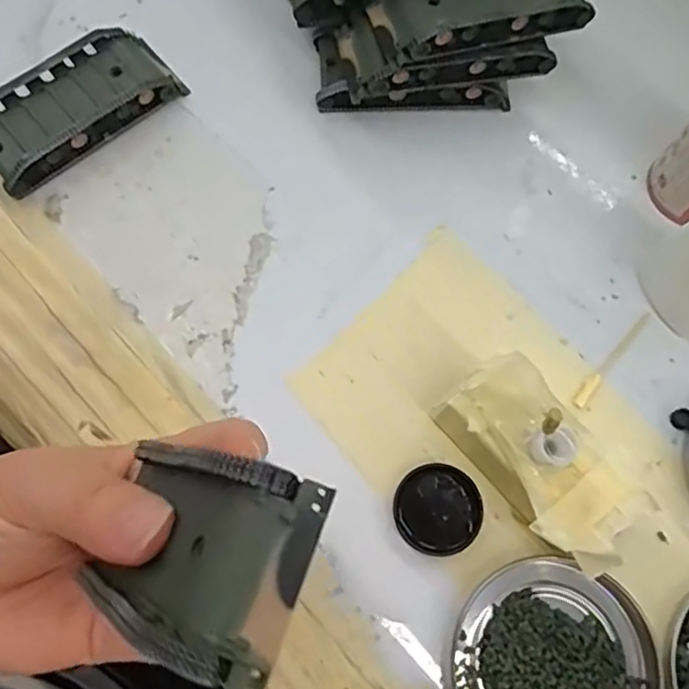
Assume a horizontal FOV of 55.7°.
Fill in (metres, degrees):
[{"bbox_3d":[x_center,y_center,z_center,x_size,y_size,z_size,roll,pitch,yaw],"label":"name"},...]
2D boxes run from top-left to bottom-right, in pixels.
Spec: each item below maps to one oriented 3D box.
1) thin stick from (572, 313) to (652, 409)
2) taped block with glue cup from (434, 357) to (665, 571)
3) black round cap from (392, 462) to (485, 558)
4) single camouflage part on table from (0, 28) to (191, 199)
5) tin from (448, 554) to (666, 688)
[{"bbox_3d":[0.121,0.006,0.294,0.005,0.004,0.059,41,76,9],"label":"thin stick"},{"bbox_3d":[0.075,0.046,0.259,0.045,0.042,0.085,-38,78,-15],"label":"taped block with glue cup"},{"bbox_3d":[0.038,0.068,0.267,0.035,0.005,0.036,1,72,-4],"label":"black round cap"},{"bbox_3d":[-0.128,-0.115,0.309,0.095,0.017,0.043,-38,78,-15],"label":"single camouflage part on table"},{"bbox_3d":[0.082,0.124,0.250,0.079,0.008,0.076,1,74,-2],"label":"tin"}]

